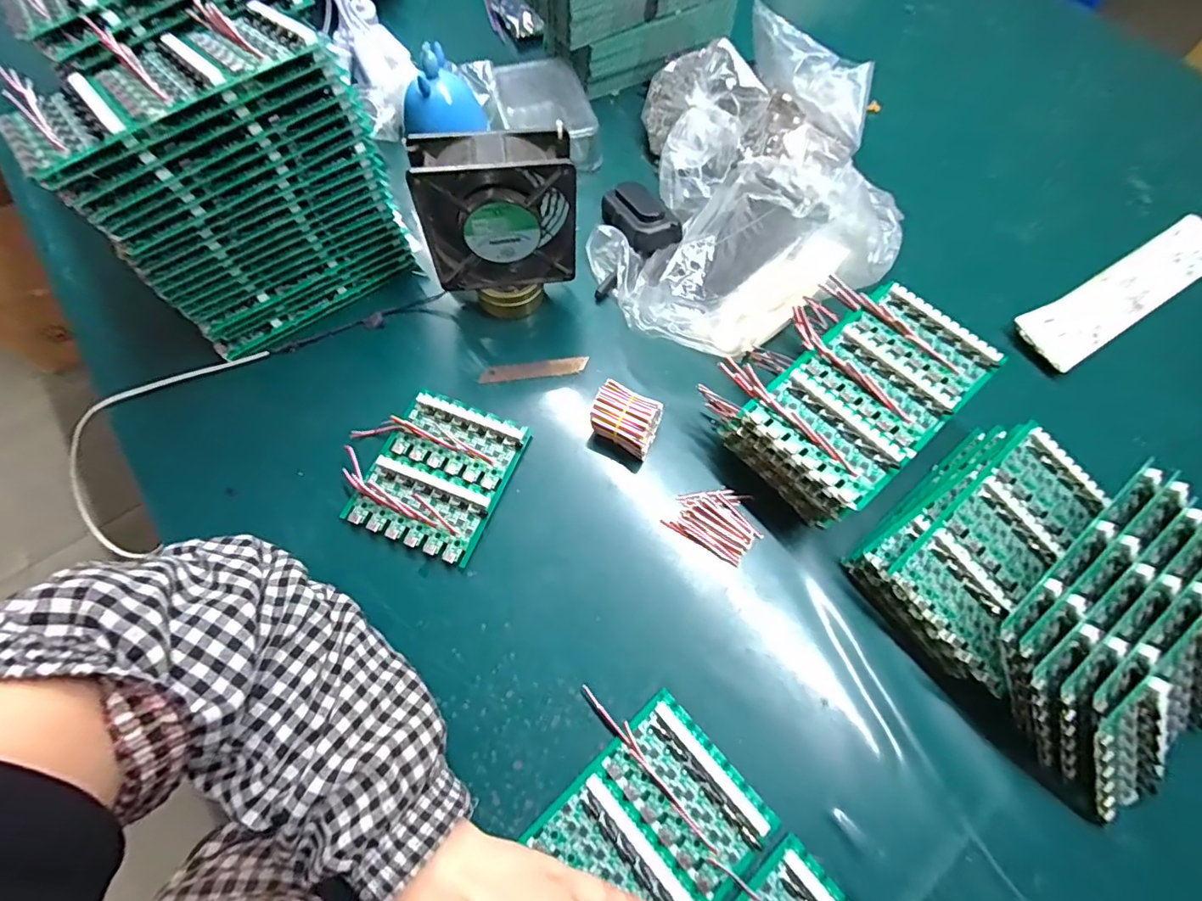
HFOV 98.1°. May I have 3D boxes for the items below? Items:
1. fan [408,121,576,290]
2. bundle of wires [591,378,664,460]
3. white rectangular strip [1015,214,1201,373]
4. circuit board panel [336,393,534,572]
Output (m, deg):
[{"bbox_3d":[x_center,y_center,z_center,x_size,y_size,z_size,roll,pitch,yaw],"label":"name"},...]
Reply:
[{"bbox_3d":[-0.082,-0.192,0.427,0.121,0.118,0.049,-5,68,-4],"label":"fan"},{"bbox_3d":[0.020,-0.022,0.442,0.055,0.045,0.047,24,67,9],"label":"bundle of wires"},{"bbox_3d":[0.527,-0.161,0.518,0.282,0.010,0.062,-29,69,-13],"label":"white rectangular strip"},{"bbox_3d":[-0.131,0.015,0.417,0.109,0.006,0.124,21,67,8],"label":"circuit board panel"}]

